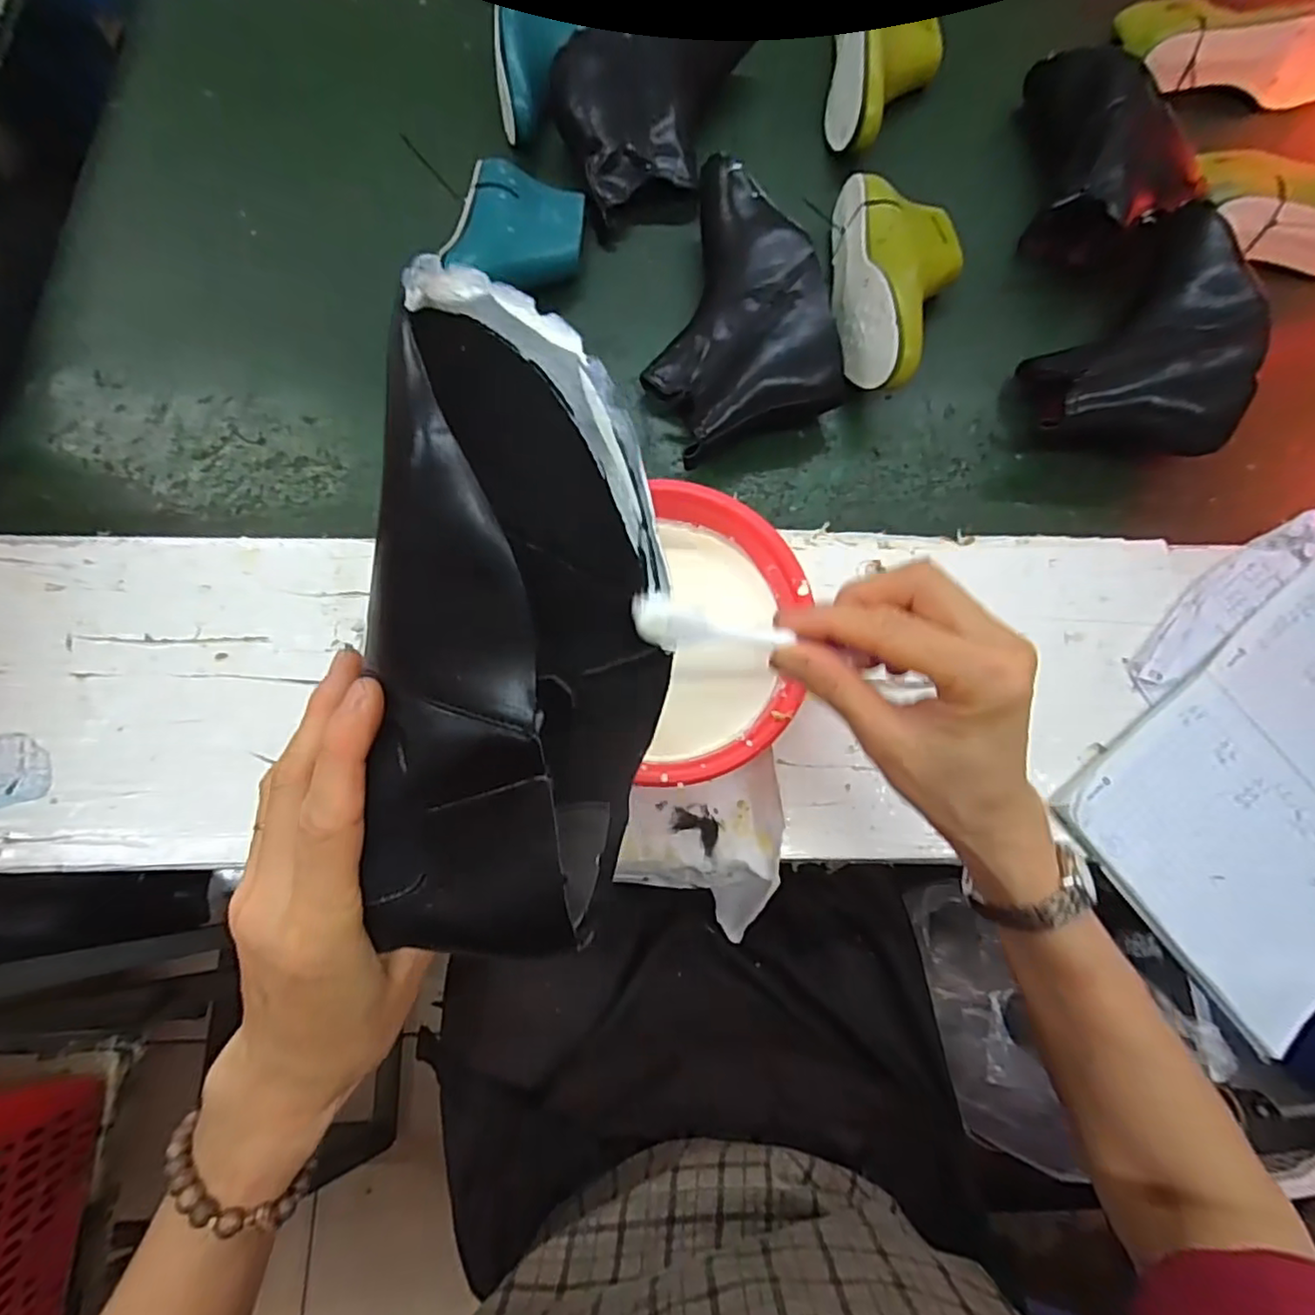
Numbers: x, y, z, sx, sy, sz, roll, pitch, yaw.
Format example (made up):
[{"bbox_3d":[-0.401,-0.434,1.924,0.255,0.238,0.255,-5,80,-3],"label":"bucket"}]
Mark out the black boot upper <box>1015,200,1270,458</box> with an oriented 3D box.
[{"bbox_3d":[0.420,-0.254,0.536,0.160,0.089,0.243,44,77,10],"label":"black boot upper"}]

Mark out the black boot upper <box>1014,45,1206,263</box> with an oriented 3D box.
[{"bbox_3d":[0.428,-0.473,0.606,0.128,0.087,0.212,10,74,1],"label":"black boot upper"}]

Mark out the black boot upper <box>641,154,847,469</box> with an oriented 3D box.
[{"bbox_3d":[0.052,-0.296,0.542,0.155,0.073,0.244,-20,76,-8],"label":"black boot upper"}]

